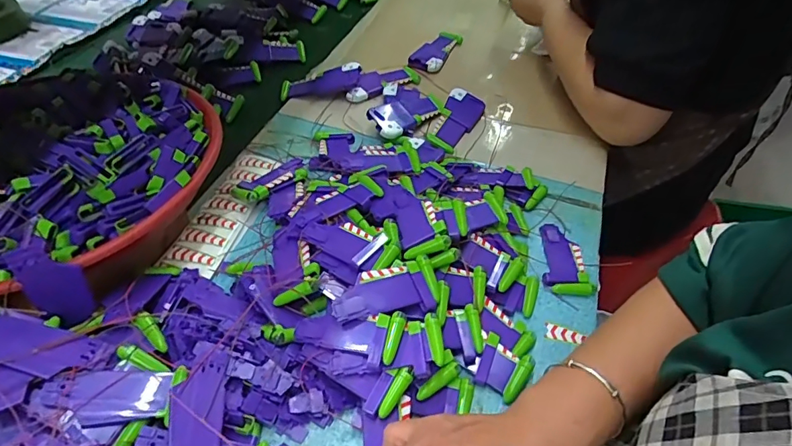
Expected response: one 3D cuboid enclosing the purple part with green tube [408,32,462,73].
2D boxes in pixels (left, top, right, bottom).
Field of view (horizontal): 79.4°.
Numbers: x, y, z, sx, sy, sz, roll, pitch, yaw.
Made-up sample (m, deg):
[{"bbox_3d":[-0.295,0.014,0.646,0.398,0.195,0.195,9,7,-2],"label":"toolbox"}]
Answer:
[{"bbox_3d":[0.066,-0.284,0.780,0.055,0.019,0.121,22,50,16],"label":"purple part with green tube"}]

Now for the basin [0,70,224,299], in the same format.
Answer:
[{"bbox_3d":[-0.327,-0.034,0.460,0.289,0.093,0.279,1,48,-2],"label":"basin"}]

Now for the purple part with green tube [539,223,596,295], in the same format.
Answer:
[{"bbox_3d":[0.173,0.035,0.499,0.047,0.007,0.090,3,48,0],"label":"purple part with green tube"}]

